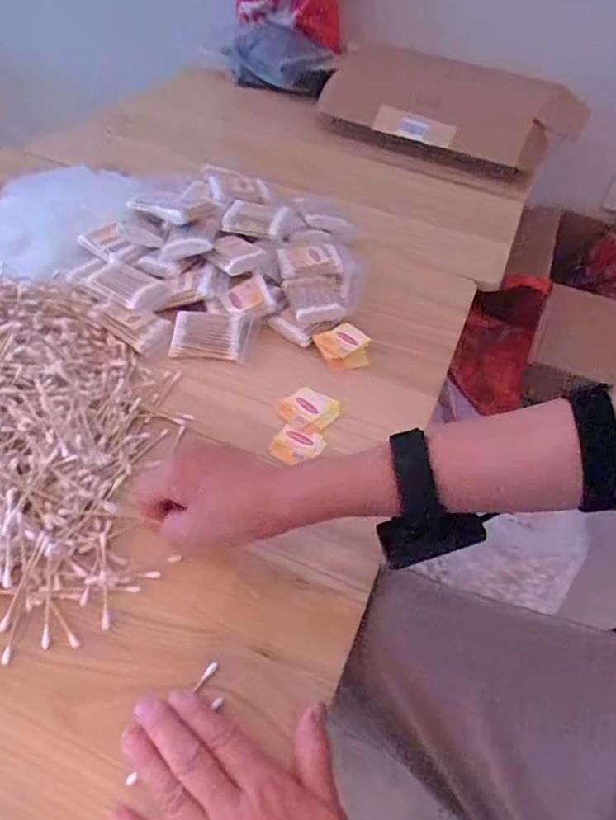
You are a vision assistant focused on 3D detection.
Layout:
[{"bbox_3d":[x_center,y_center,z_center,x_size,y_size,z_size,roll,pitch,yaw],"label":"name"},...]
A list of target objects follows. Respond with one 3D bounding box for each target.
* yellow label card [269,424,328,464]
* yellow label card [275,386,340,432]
[{"bbox_3d":[-0.010,0.034,0.538,0.045,0.004,0.040,24,57,9],"label":"yellow label card"},{"bbox_3d":[-0.001,-0.002,0.566,0.059,0.004,0.052,29,55,25],"label":"yellow label card"}]

